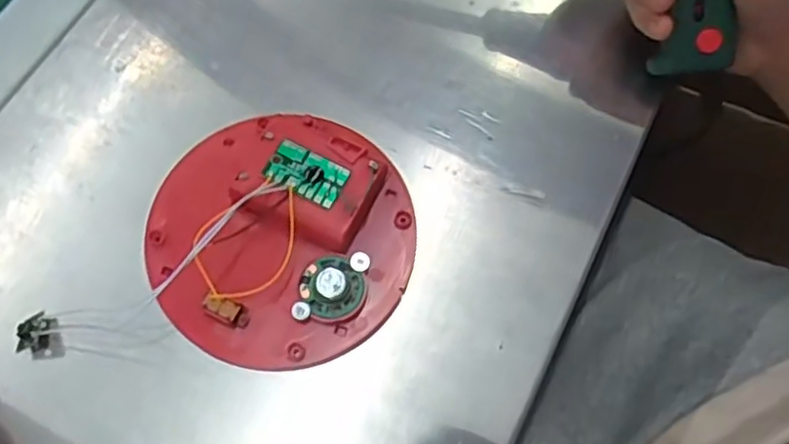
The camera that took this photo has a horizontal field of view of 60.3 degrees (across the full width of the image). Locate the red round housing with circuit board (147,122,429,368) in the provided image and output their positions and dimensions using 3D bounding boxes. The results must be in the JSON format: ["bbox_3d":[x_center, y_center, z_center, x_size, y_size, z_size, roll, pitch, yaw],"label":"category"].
[{"bbox_3d":[-0.052,0.003,0.310,0.119,0.025,0.119,0,69,-1],"label":"red round housing with circuit board"}]

